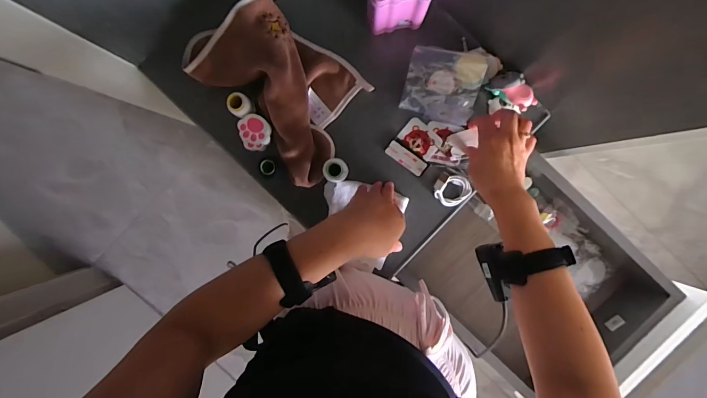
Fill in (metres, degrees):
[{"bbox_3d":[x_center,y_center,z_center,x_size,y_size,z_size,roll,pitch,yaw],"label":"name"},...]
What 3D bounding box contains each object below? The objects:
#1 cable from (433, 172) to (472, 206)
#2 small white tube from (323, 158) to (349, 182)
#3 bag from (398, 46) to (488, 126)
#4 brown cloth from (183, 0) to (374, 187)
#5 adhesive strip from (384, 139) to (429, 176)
[{"bbox_3d":[0.141,-0.012,0.499,0.054,0.020,0.045,9,93,0],"label":"cable"},{"bbox_3d":[-0.024,-0.039,0.488,0.032,0.053,0.031,-3,93,0],"label":"small white tube"},{"bbox_3d":[0.124,-0.159,0.491,0.101,0.030,0.091,13,93,0],"label":"bag"},{"bbox_3d":[-0.100,-0.163,0.480,0.172,0.057,0.263,-44,92,2],"label":"brown cloth"},{"bbox_3d":[0.077,-0.060,0.509,0.065,0.004,0.026,34,93,-1],"label":"adhesive strip"}]

